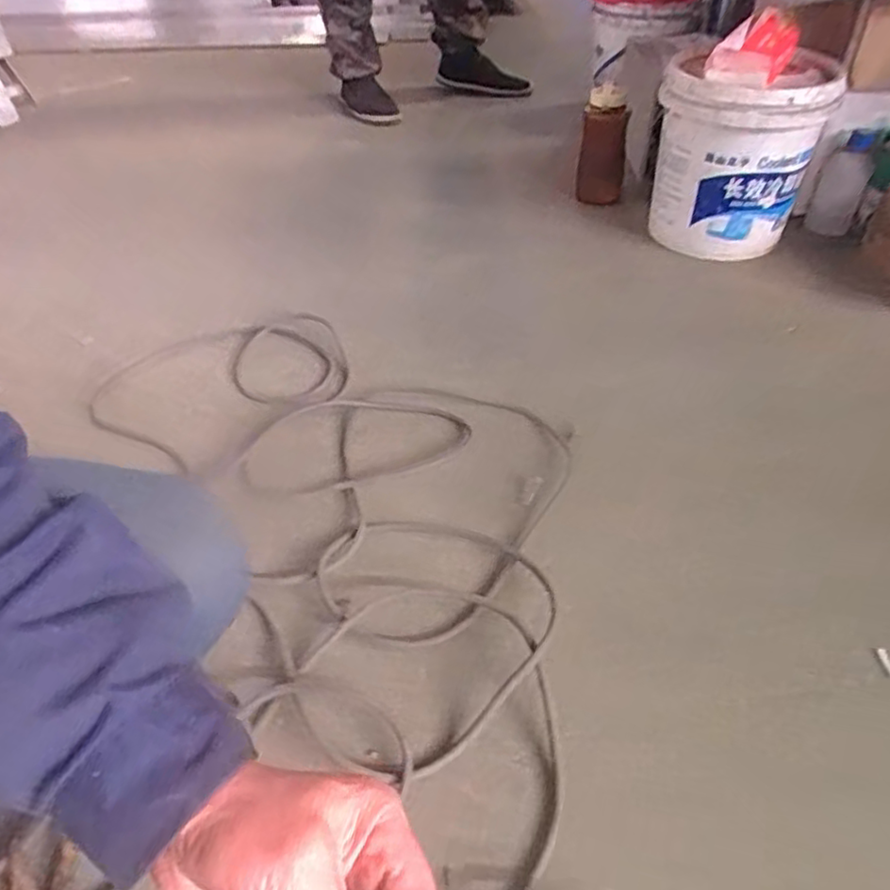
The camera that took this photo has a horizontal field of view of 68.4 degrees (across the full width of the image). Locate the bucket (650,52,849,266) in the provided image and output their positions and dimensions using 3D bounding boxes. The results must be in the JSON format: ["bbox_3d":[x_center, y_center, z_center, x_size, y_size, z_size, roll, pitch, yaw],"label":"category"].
[{"bbox_3d":[0.495,-0.503,1.143,0.264,0.277,0.238,13,46,15],"label":"bucket"}]

